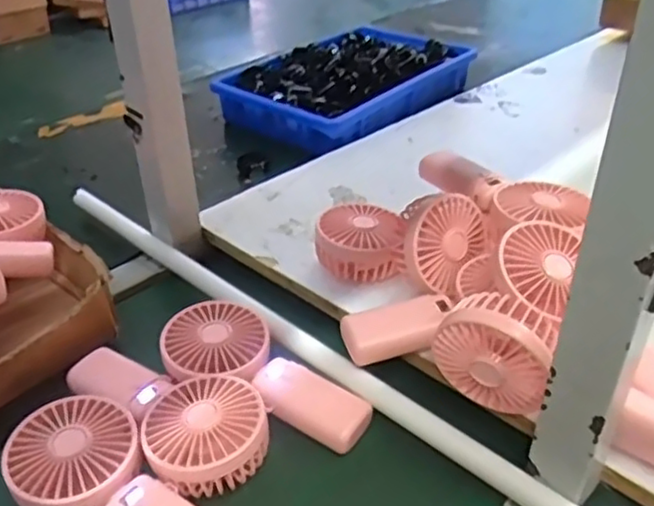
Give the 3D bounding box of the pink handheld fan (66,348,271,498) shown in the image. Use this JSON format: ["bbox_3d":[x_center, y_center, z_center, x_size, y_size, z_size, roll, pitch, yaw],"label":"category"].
[{"bbox_3d":[-0.123,0.112,0.514,0.179,0.034,0.085,28,43,34],"label":"pink handheld fan"}]

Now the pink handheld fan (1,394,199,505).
[{"bbox_3d":[-0.142,0.162,0.443,0.186,0.031,0.085,30,44,35],"label":"pink handheld fan"}]

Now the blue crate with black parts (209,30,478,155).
[{"bbox_3d":[0.043,-0.247,0.983,0.363,0.064,0.237,-27,43,-34],"label":"blue crate with black parts"}]

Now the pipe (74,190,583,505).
[{"bbox_3d":[-0.022,0.074,0.569,0.669,0.022,0.020,28,43,34],"label":"pipe"}]

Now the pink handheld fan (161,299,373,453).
[{"bbox_3d":[-0.055,0.099,0.533,0.180,0.037,0.086,27,43,33],"label":"pink handheld fan"}]

